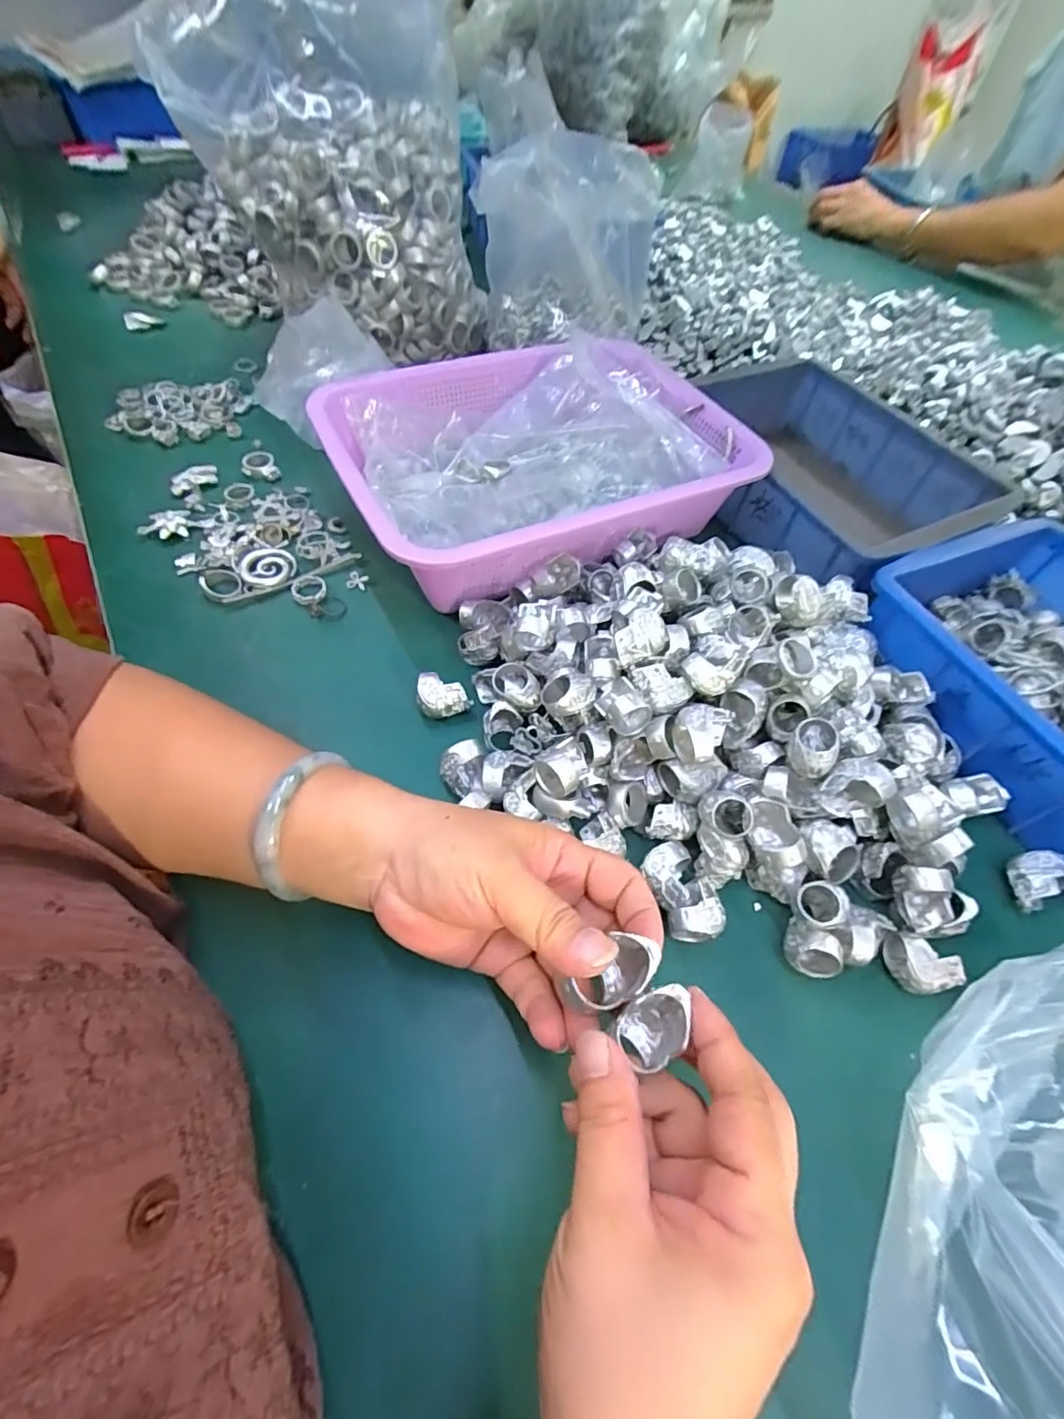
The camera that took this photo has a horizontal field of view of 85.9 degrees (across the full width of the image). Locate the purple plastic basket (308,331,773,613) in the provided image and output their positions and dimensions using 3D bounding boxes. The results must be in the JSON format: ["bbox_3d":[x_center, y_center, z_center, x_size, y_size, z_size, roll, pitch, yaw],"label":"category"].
[{"bbox_3d":[0.005,-0.193,0.452,0.303,0.077,0.222,-22,60,-18],"label":"purple plastic basket"}]

